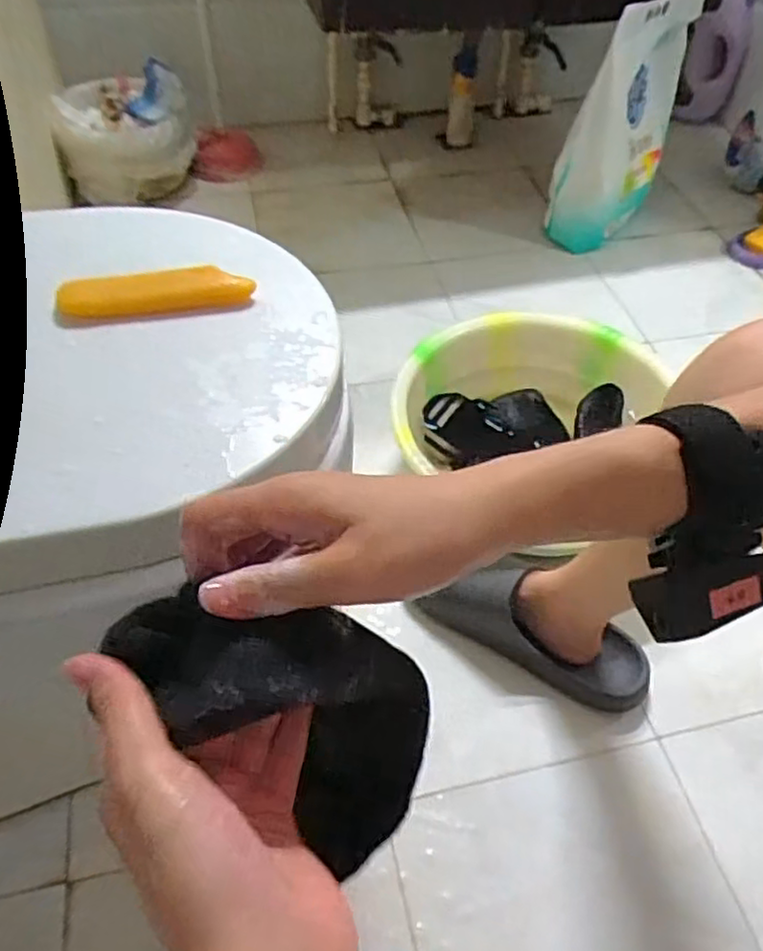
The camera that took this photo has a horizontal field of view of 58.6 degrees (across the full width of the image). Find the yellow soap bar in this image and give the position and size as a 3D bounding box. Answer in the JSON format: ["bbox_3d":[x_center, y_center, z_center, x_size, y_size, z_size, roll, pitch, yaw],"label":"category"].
[{"bbox_3d":[-0.155,-0.128,0.471,0.128,0.022,0.032,-15,49,-15],"label":"yellow soap bar"}]

